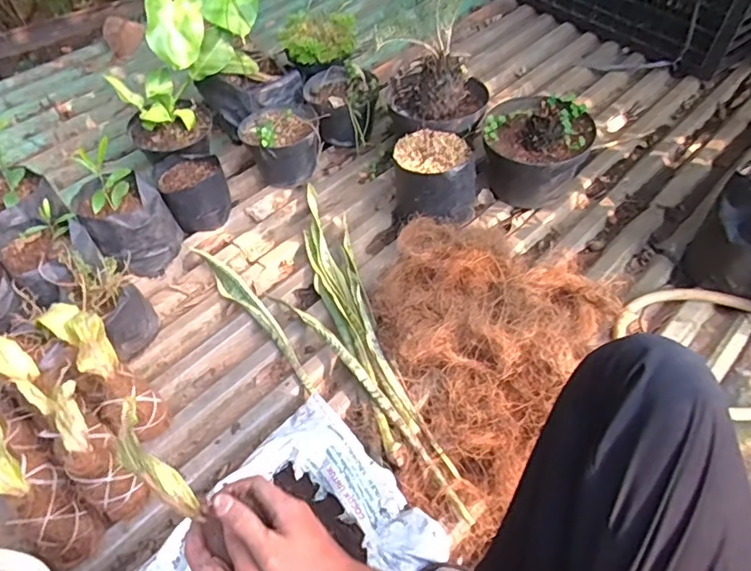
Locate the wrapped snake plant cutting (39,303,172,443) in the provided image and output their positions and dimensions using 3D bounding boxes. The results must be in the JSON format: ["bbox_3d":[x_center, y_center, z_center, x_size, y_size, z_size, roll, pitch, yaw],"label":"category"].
[{"bbox_3d":[-0.408,0.123,0.826,0.069,0.068,0.254,-37,93,-25],"label":"wrapped snake plant cutting"}]

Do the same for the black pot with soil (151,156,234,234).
[{"bbox_3d":[-0.372,-0.191,1.142,0.130,0.118,0.127,1,51,-1],"label":"black pot with soil"}]

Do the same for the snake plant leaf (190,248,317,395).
[{"bbox_3d":[-0.215,0.046,0.987,0.041,0.032,0.377,-35,58,-23],"label":"snake plant leaf"}]

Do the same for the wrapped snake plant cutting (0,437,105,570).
[{"bbox_3d":[-0.498,0.238,0.741,0.075,0.100,0.328,-40,88,-26],"label":"wrapped snake plant cutting"}]

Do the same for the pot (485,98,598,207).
[{"bbox_3d":[0.331,-0.283,1.139,0.204,0.191,0.200,1,51,-1],"label":"pot"}]

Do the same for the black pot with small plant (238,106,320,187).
[{"bbox_3d":[-0.207,-0.310,1.212,0.165,0.139,0.167,1,51,-1],"label":"black pot with small plant"}]

